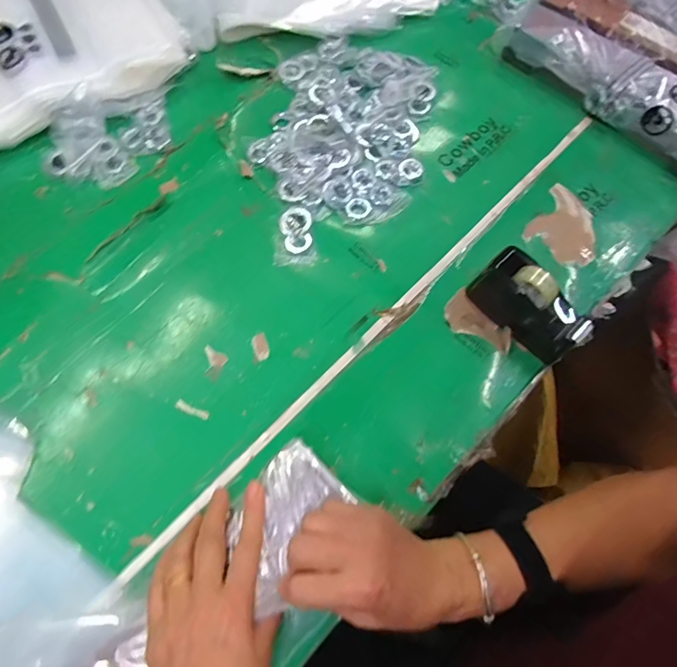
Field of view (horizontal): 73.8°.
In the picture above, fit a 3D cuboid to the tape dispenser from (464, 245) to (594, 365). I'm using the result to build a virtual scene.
[{"bbox_3d":[0.194,-0.028,0.457,0.046,0.070,0.117,-38,77,-14],"label":"tape dispenser"}]

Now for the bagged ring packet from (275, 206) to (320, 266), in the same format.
[{"bbox_3d":[-0.048,-0.111,0.512,0.046,0.009,0.070,-1,71,-3],"label":"bagged ring packet"}]

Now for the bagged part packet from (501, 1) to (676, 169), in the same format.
[{"bbox_3d":[0.359,-0.309,0.573,0.084,0.066,0.315,-41,78,-14],"label":"bagged part packet"}]

